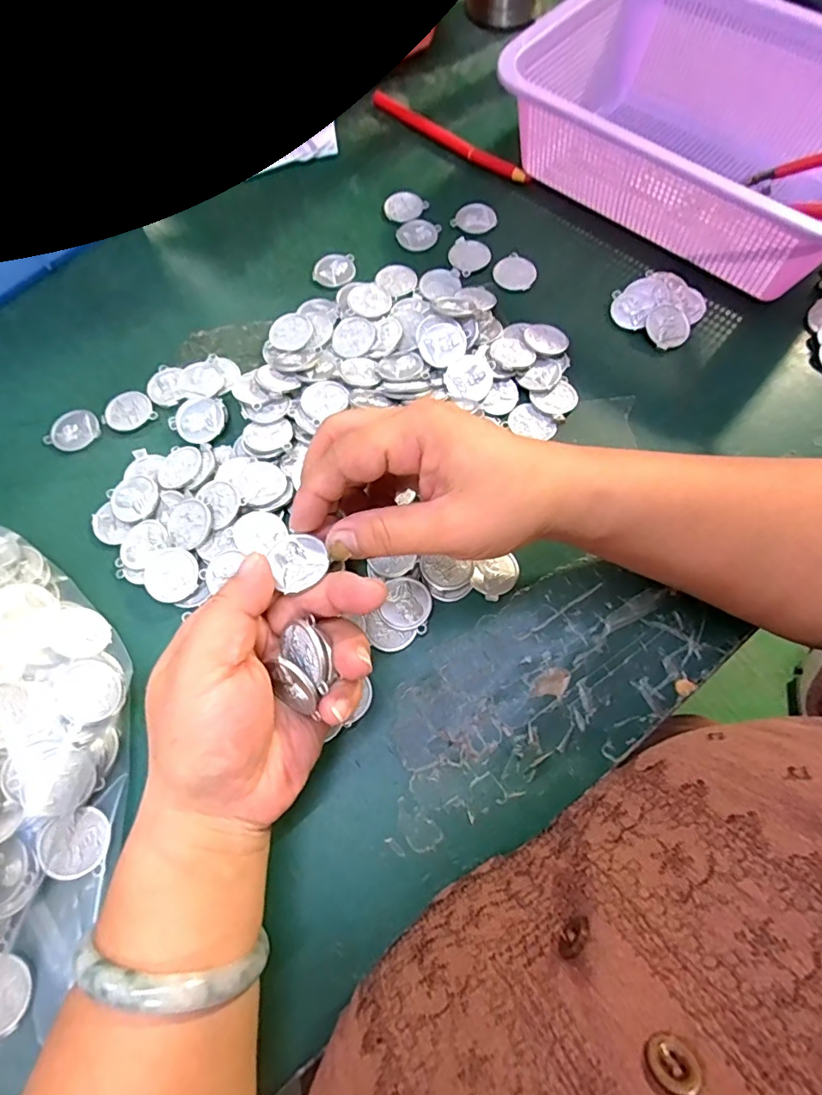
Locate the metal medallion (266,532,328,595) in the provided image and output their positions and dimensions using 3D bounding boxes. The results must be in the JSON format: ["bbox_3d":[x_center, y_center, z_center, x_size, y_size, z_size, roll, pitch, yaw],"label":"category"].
[{"bbox_3d":[-0.049,0.005,0.232,0.023,0.005,0.025,-25,70,-9],"label":"metal medallion"}]

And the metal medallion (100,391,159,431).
[{"bbox_3d":[-0.183,-0.088,0.342,0.030,0.004,0.029,-31,71,-11],"label":"metal medallion"}]

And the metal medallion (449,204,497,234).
[{"bbox_3d":[0.047,-0.245,0.397,0.033,0.004,0.025,9,69,4],"label":"metal medallion"}]

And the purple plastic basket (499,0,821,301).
[{"bbox_3d":[0.204,-0.284,0.371,0.257,0.078,0.191,40,74,15],"label":"purple plastic basket"}]

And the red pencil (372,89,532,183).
[{"bbox_3d":[0.027,-0.331,0.428,0.015,0.011,0.163,-43,74,-15],"label":"red pencil"}]

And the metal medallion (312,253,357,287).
[{"bbox_3d":[-0.055,-0.200,0.383,0.030,0.004,0.028,-4,68,-1],"label":"metal medallion"}]

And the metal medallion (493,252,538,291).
[{"bbox_3d":[0.073,-0.193,0.376,0.029,0.005,0.028,0,68,0],"label":"metal medallion"}]

